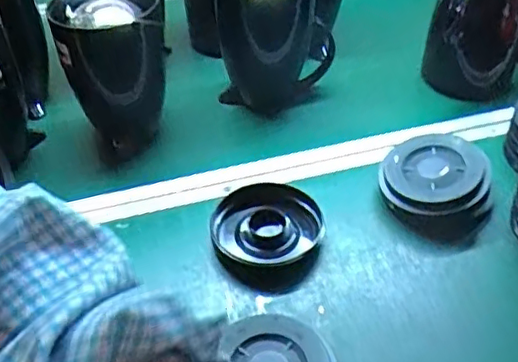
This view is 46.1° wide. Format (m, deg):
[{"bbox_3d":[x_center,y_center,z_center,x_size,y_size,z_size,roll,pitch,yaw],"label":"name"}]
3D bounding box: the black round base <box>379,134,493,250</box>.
[{"bbox_3d":[0.207,0.010,0.700,0.125,0.050,0.115,33,73,35],"label":"black round base"}]

